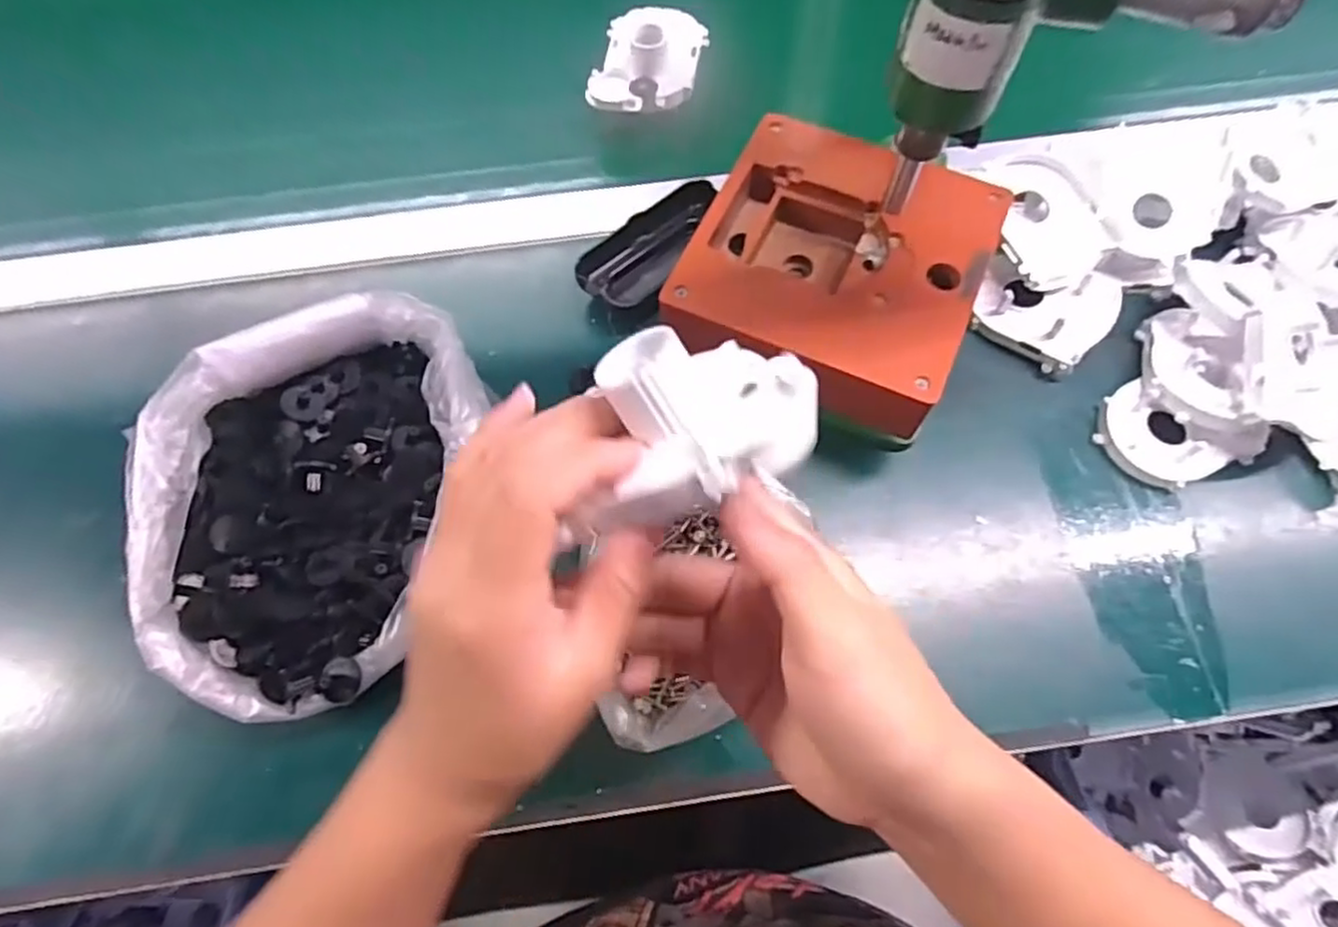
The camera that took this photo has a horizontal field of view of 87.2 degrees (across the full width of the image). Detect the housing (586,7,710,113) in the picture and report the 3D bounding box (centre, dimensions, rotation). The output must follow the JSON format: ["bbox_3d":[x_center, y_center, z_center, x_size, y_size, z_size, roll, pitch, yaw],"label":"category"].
[{"bbox_3d":[-0.015,-0.287,0.494,0.066,0.028,0.104,12,68,5],"label":"housing"}]

